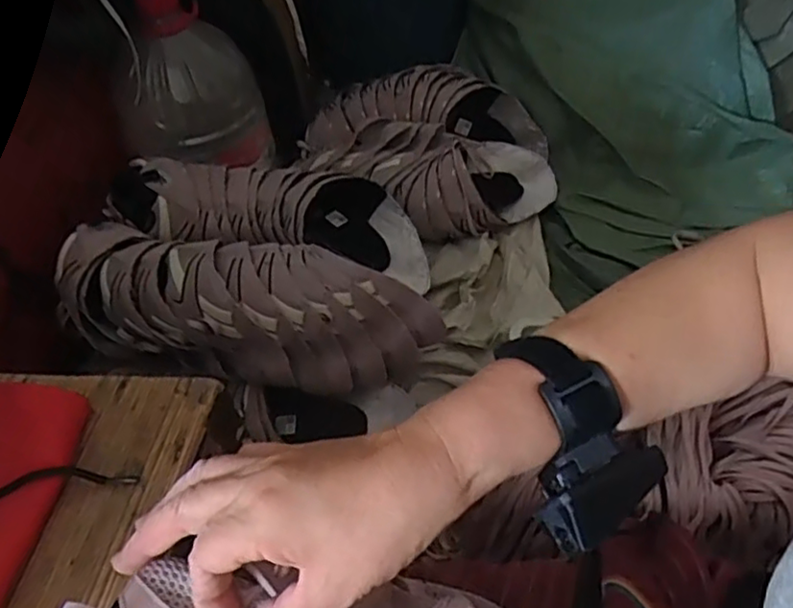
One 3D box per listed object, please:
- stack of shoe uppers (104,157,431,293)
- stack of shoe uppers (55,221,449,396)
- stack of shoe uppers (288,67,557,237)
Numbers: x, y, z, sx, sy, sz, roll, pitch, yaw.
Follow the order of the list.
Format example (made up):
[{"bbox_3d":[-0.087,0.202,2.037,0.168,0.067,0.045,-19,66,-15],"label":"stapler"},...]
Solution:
[{"bbox_3d":[-0.163,-0.135,0.930,0.438,0.116,0.146,8,47,-15],"label":"stack of shoe uppers"},{"bbox_3d":[-0.181,0.006,0.827,0.454,0.161,0.155,10,49,-6],"label":"stack of shoe uppers"},{"bbox_3d":[0.048,-0.264,1.165,0.421,0.172,0.280,17,53,20],"label":"stack of shoe uppers"}]

